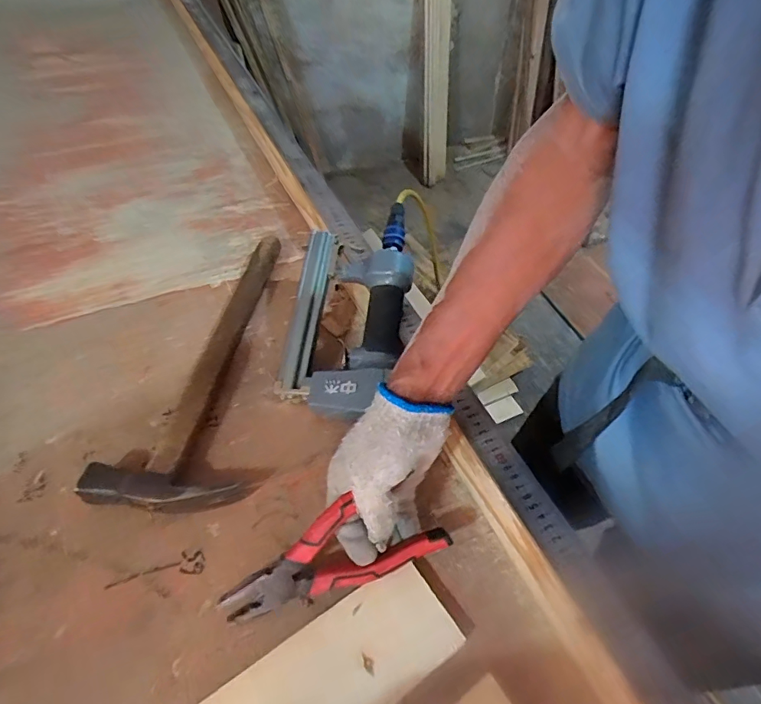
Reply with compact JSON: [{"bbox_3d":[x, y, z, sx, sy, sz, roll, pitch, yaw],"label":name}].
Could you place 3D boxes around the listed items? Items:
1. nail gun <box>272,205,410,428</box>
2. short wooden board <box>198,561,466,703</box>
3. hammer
[{"bbox_3d":[-0.031,-0.046,0.546,0.141,0.052,0.257,-2,64,19],"label":"nail gun"},{"bbox_3d":[-0.033,0.242,0.367,0.189,0.012,0.084,-29,57,-23],"label":"short wooden board"},{"bbox_3d":[-0.180,-0.006,0.562,0.160,0.035,0.388,7,51,4],"label":"hammer"}]

